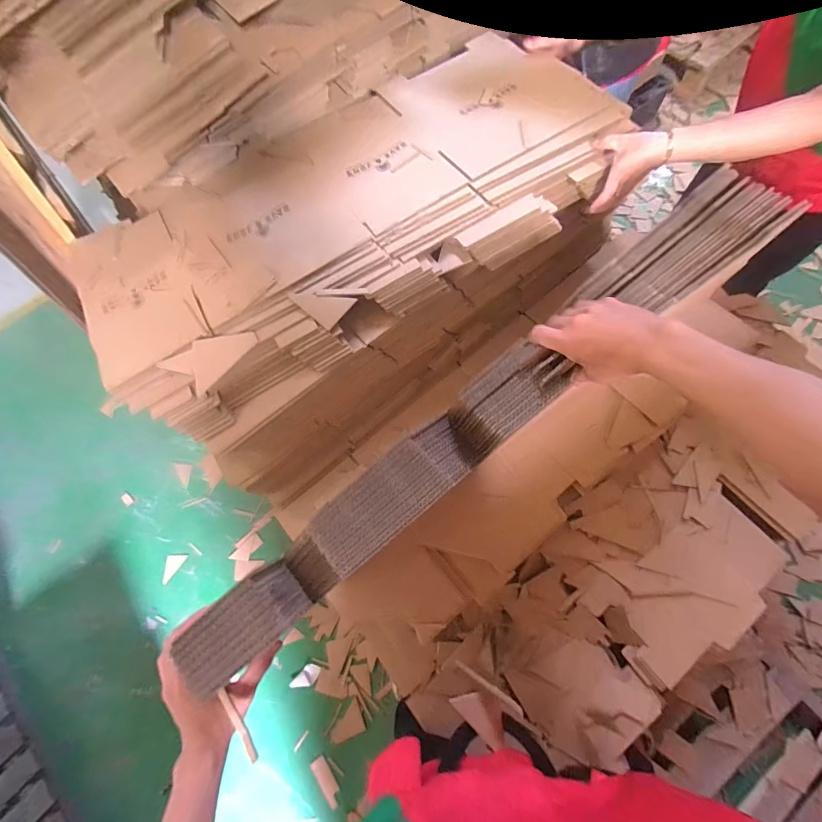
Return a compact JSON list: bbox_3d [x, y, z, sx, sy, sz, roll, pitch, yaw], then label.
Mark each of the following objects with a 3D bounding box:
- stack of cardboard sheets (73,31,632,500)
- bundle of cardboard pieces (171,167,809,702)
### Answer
[{"bbox_3d":[-0.099,-0.322,0.807,0.927,0.300,0.532,-38,73,-10],"label":"stack of cardboard sheets"},{"bbox_3d":[0.110,-0.002,0.501,0.865,0.109,0.100,-39,74,-8],"label":"bundle of cardboard pieces"}]

